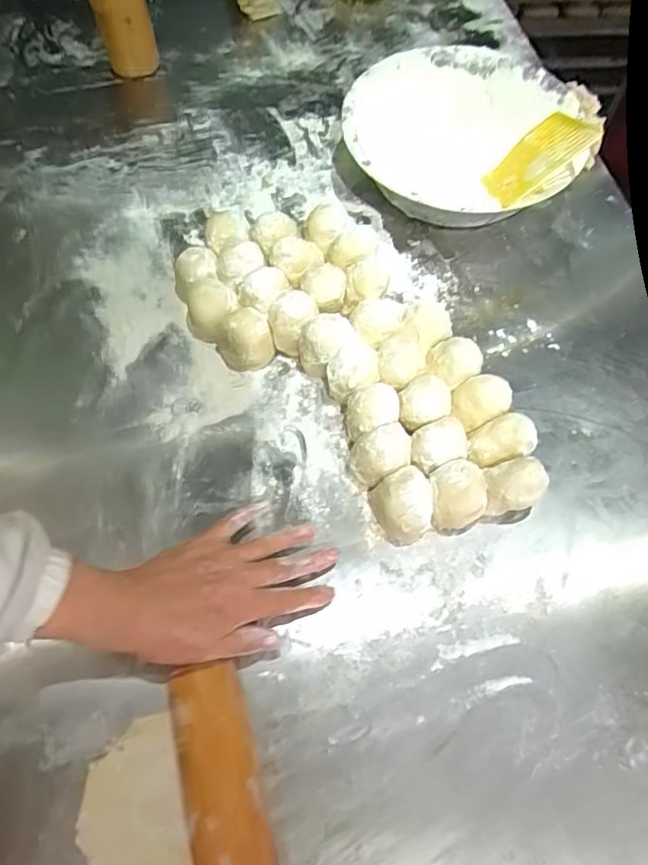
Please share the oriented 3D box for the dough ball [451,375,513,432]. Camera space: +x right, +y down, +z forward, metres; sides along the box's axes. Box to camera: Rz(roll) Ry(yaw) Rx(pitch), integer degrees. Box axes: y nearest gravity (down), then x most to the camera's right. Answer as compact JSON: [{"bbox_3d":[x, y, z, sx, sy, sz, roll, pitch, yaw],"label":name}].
[{"bbox_3d":[0.154,-0.026,0.555,0.058,0.052,0.043,-20,66,-10],"label":"dough ball"}]

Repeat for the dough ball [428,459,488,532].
[{"bbox_3d":[0.120,0.057,0.508,0.049,0.058,0.048,0,64,-1],"label":"dough ball"}]

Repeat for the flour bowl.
[{"bbox_3d":[0.173,-0.350,0.683,0.288,0.111,0.264,0,64,-1],"label":"flour bowl"}]

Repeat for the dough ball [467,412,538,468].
[{"bbox_3d":[0.166,0.014,0.536,0.060,0.053,0.043,-15,65,-8],"label":"dough ball"}]

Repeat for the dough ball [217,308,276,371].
[{"bbox_3d":[-0.082,-0.096,0.584,0.056,0.051,0.049,-18,65,-9],"label":"dough ball"}]

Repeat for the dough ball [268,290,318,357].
[{"bbox_3d":[-0.032,-0.117,0.595,0.048,0.054,0.054,5,64,2],"label":"dough ball"}]

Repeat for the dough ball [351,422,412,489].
[{"bbox_3d":[0.053,0.025,0.526,0.053,0.055,0.043,-15,65,-8],"label":"dough ball"}]

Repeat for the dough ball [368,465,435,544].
[{"bbox_3d":[0.072,0.066,0.506,0.048,0.055,0.055,-13,65,-7],"label":"dough ball"}]

